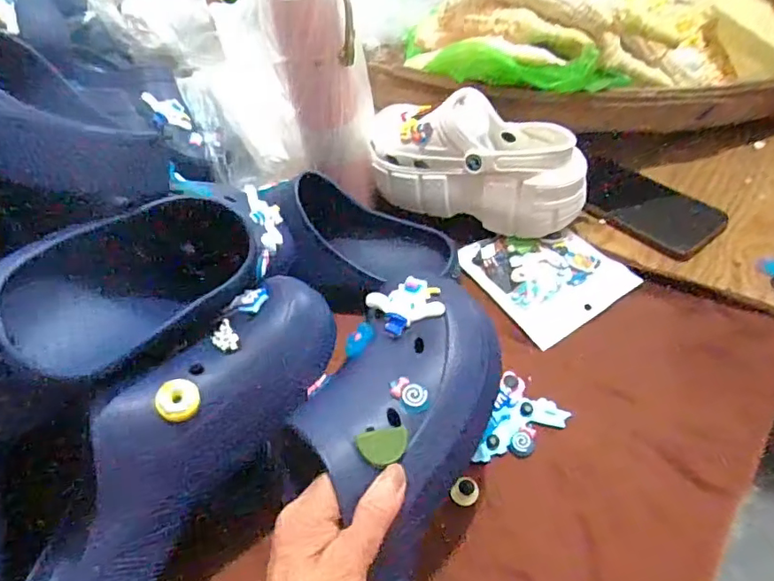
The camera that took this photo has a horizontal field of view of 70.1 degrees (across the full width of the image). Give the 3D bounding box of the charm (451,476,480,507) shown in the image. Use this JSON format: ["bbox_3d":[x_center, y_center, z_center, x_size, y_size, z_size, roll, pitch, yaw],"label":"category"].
[{"bbox_3d":[0.059,0.150,0.414,0.019,0.009,0.022,30,61,28],"label":"charm"}]

